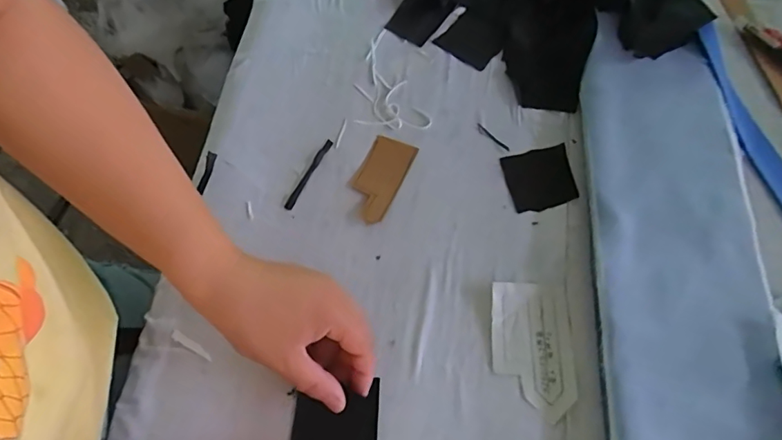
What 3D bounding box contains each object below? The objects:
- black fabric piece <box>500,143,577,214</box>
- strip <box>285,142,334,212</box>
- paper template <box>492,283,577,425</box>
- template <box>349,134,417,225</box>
[{"bbox_3d":[0.127,-0.036,0.418,0.055,0.005,0.056,-9,65,-2],"label":"black fabric piece"},{"bbox_3d":[-0.073,-0.040,0.428,0.009,0.004,0.074,25,68,13],"label":"strip"},{"bbox_3d":[0.104,0.094,0.362,0.057,0.005,0.092,2,66,5],"label":"paper template"},{"bbox_3d":[-0.011,-0.037,0.423,0.041,0.004,0.082,23,67,12],"label":"template"}]

